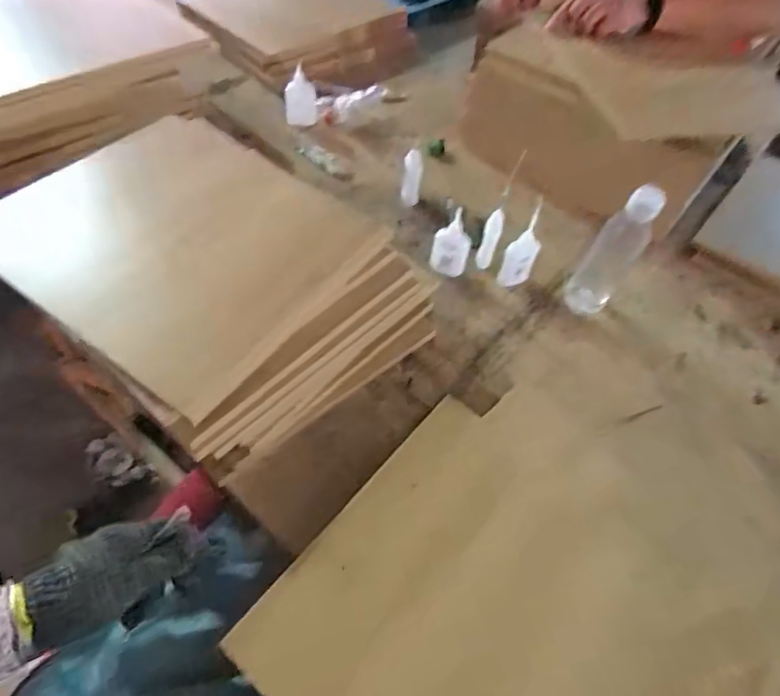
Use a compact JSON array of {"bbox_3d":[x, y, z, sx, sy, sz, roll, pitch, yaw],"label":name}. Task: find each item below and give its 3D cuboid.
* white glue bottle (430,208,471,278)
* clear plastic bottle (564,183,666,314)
[{"bbox_3d":[0.078,-0.134,0.662,0.046,0.091,0.030,30,59,16],"label":"white glue bottle"},{"bbox_3d":[0.266,-0.116,0.612,0.056,0.183,0.061,31,59,17],"label":"clear plastic bottle"}]

